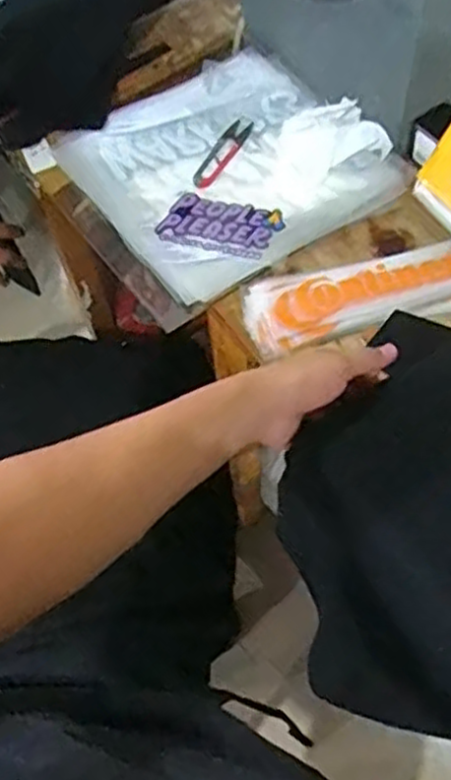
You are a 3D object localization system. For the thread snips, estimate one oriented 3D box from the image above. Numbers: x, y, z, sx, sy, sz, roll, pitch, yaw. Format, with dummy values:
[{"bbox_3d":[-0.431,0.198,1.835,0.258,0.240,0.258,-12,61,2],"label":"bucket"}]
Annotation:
[{"bbox_3d":[-0.004,-0.283,0.880,0.030,0.005,0.120,25,66,17],"label":"thread snips"}]

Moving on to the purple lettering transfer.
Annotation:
[{"bbox_3d":[-0.005,-0.184,0.820,0.125,0.005,0.073,17,64,13],"label":"purple lettering transfer"}]

